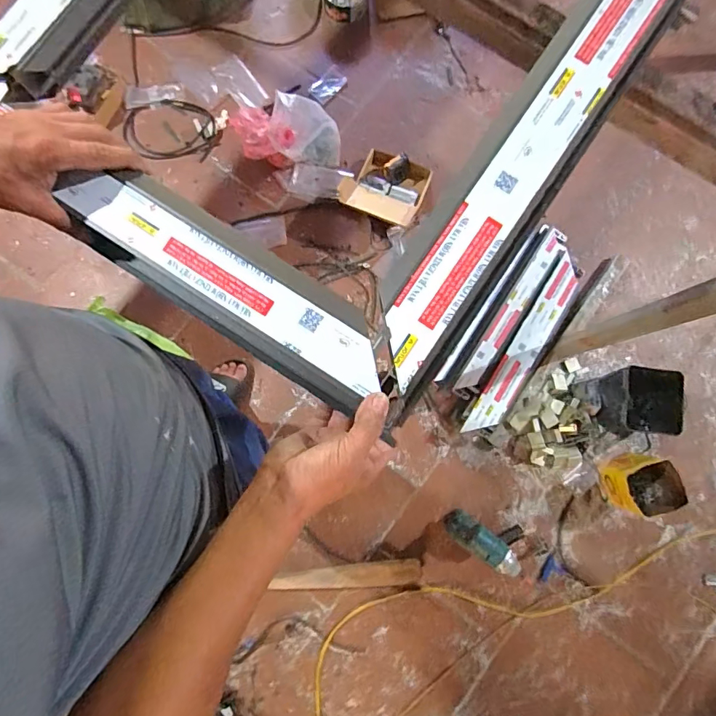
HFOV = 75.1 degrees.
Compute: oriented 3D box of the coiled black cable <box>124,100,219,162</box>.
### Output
[{"bbox_3d":[-0.572,-0.702,1.422,0.298,0.027,0.190,6,84,5],"label":"coiled black cable"}]

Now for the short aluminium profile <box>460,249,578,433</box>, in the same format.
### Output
[{"bbox_3d":[0.441,-0.021,1.246,0.091,0.051,0.527,30,84,6],"label":"short aluminium profile"}]

